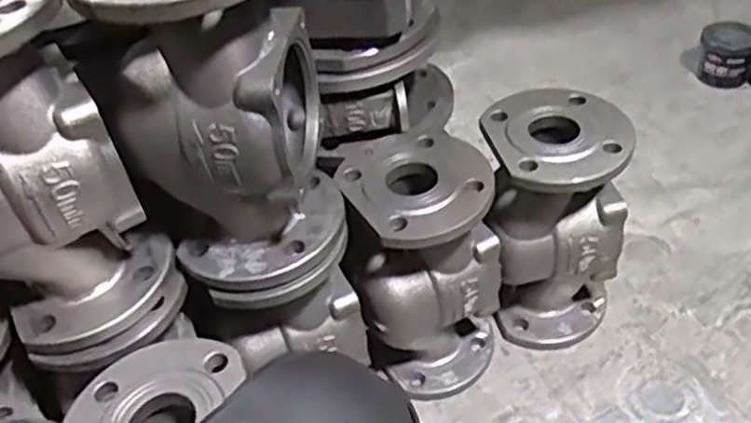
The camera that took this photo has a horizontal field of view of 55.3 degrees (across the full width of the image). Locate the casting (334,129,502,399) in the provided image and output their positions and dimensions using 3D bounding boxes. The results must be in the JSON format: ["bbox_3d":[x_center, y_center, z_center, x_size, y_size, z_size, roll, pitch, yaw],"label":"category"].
[{"bbox_3d":[0.056,0.066,0.797,0.158,0.273,0.141,-2,44,6],"label":"casting"}]

